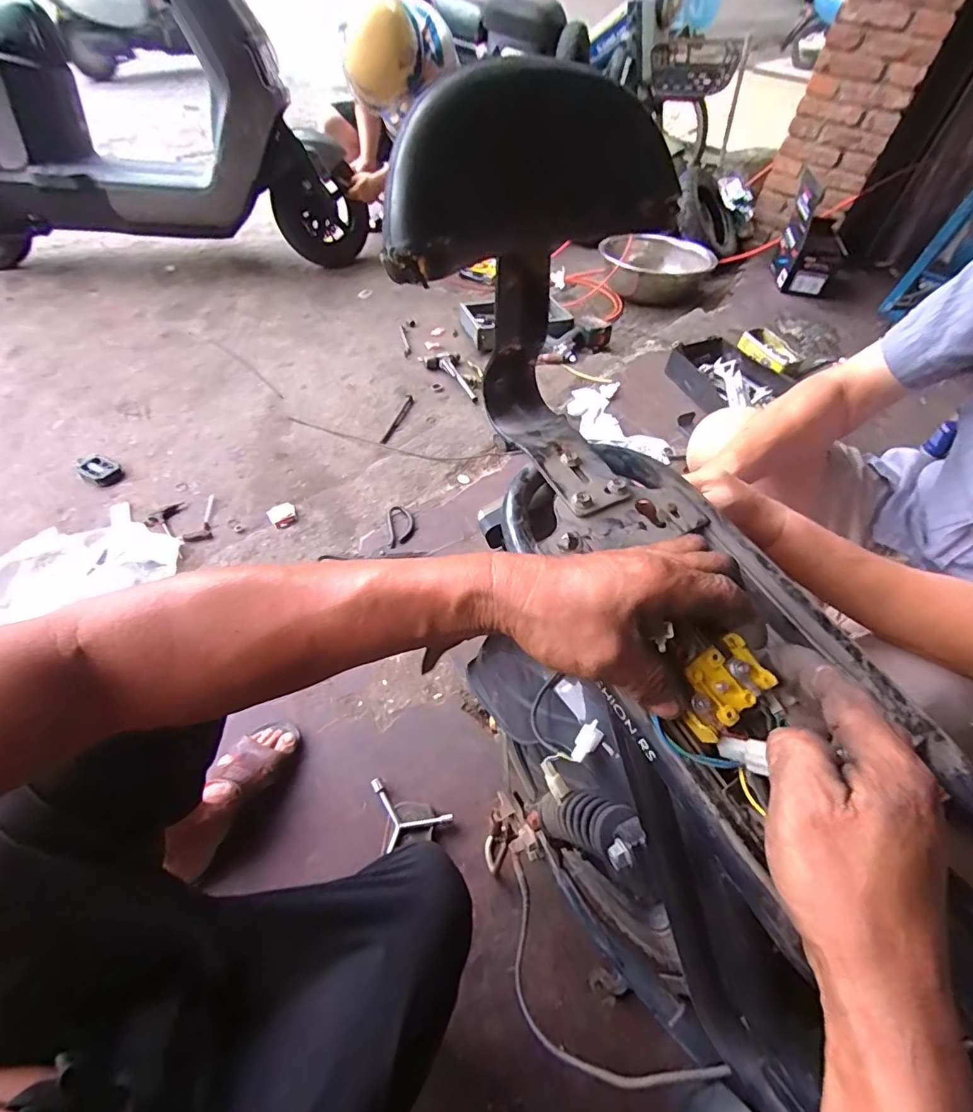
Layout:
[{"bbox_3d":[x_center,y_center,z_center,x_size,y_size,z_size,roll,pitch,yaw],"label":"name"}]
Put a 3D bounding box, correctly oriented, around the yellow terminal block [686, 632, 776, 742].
[{"bbox_3d":[0.125,0.071,0.275,0.052,0.018,0.035,-33,80,-13],"label":"yellow terminal block"}]

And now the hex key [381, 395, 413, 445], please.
[{"bbox_3d":[-0.242,-0.378,1.389,0.021,0.008,0.232,12,53,4],"label":"hex key"}]

